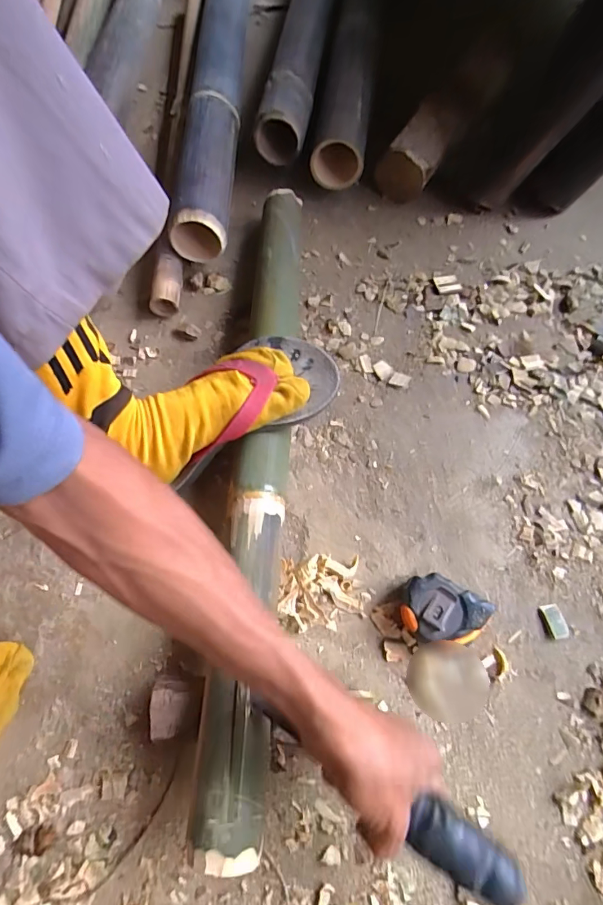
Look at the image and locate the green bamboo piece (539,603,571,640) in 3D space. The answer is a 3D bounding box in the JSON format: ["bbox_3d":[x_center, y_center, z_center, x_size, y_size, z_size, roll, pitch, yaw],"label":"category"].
[{"bbox_3d":[0.232,0.155,0.413,0.019,0.004,0.030,-18,70,-4],"label":"green bamboo piece"}]

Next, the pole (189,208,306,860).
[{"bbox_3d":[-0.039,-0.011,0.424,0.055,0.062,0.620,1,64,3],"label":"pole"}]

